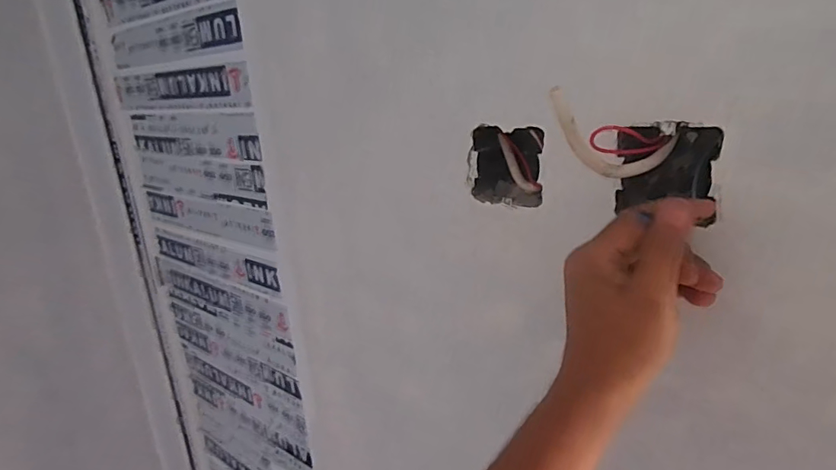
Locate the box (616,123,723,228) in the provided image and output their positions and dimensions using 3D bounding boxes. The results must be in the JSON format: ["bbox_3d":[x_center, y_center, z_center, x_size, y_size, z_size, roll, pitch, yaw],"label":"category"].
[{"bbox_3d":[0.176,-0.048,0.346,0.062,0.060,0.045,9,22,35],"label":"box"}]

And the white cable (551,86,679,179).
[{"bbox_3d":[0.123,-0.060,0.318,0.117,0.041,0.009,14,8,-30],"label":"white cable"}]

